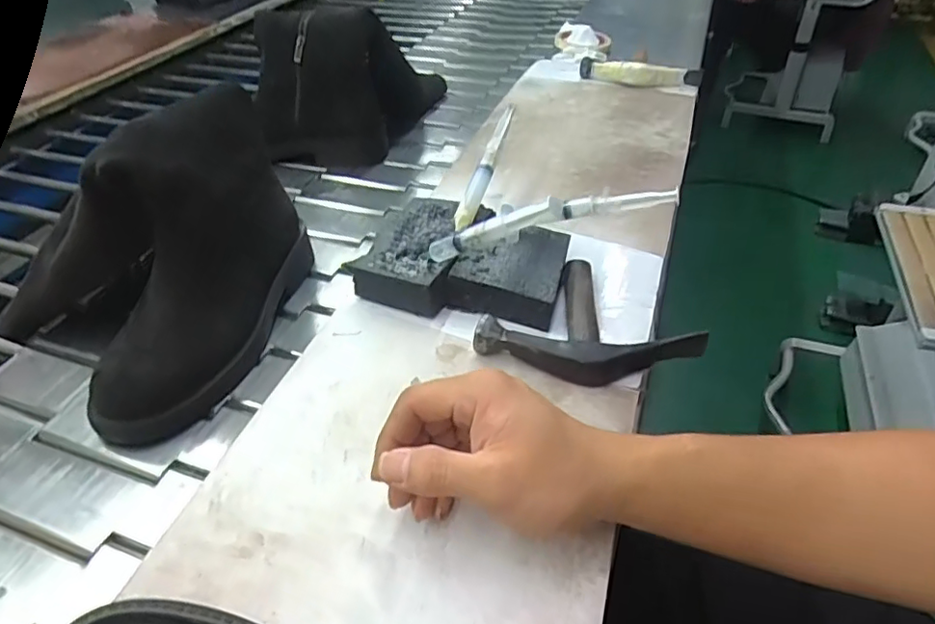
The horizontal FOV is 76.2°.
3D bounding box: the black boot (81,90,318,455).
[{"bbox_3d":[-0.232,-0.053,0.500,0.087,0.191,0.262,5,41,9],"label":"black boot"}]

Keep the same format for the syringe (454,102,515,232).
[{"bbox_3d":[0.018,-0.138,0.547,0.016,0.015,0.155,12,62,17],"label":"syringe"}]

